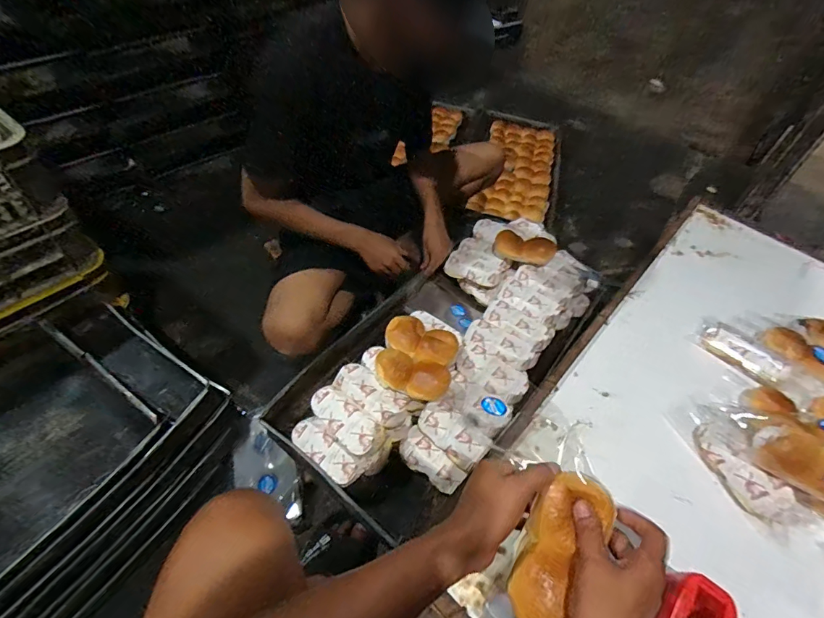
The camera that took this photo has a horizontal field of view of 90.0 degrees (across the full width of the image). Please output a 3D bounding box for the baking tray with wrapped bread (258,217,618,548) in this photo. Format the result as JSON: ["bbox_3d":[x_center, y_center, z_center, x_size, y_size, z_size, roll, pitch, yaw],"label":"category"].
[{"bbox_3d":[0.103,0.063,0.890,0.355,0.192,0.777,35,54,21],"label":"baking tray with wrapped bread"}]

